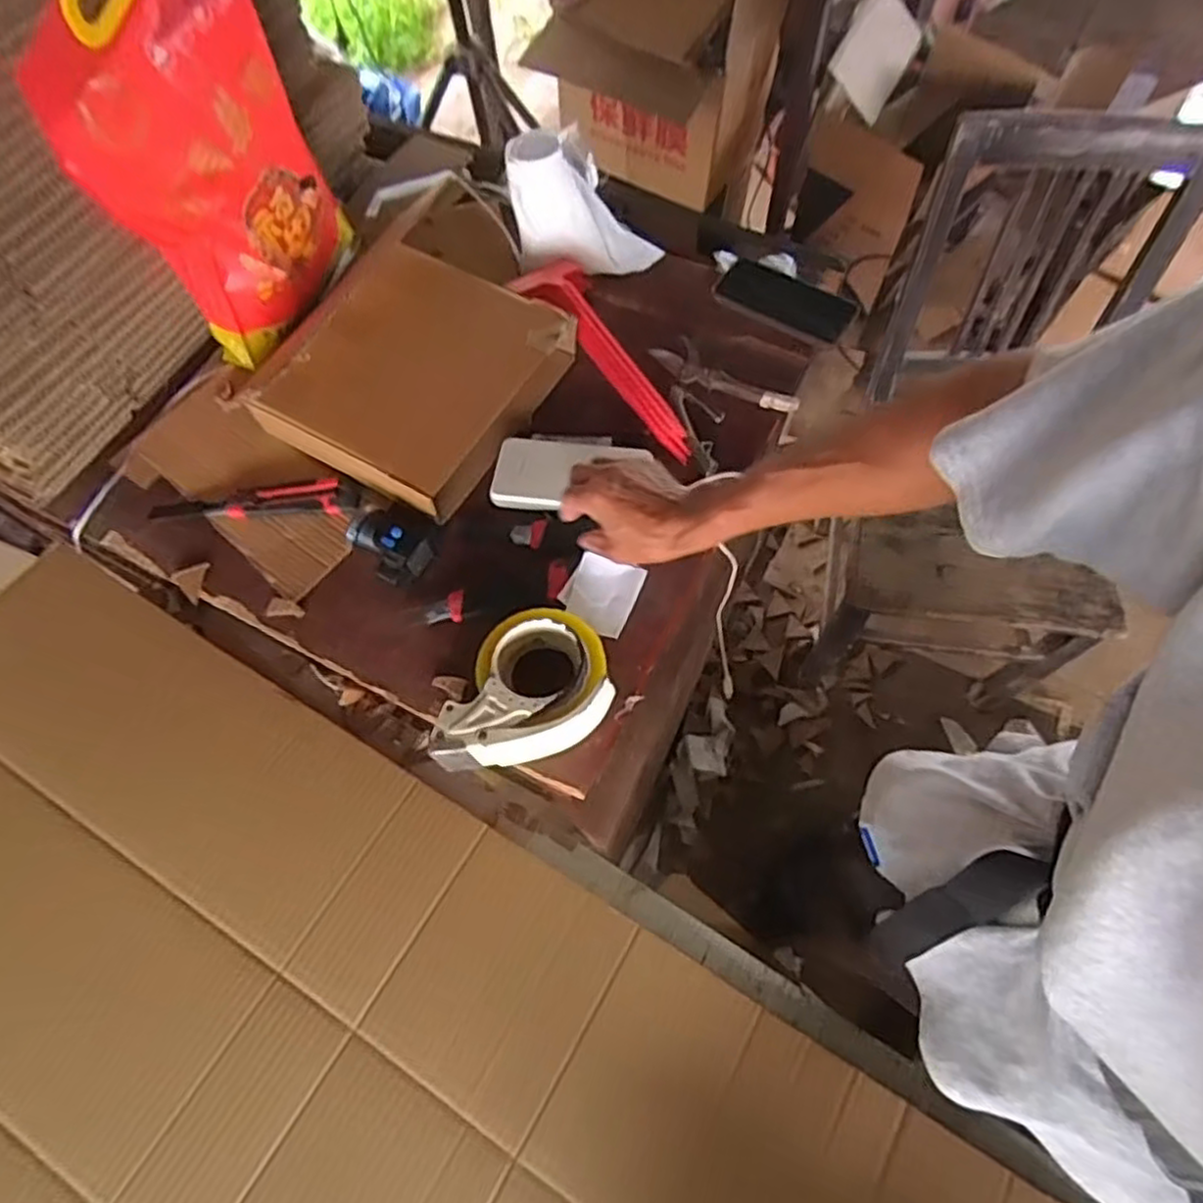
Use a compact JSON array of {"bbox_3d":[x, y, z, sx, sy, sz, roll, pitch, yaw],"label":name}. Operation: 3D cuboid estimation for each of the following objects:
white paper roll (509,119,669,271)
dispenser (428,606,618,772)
[{"bbox_3d":[-0.017,-0.481,0.870,0.176,0.149,0.070,0,65,2],"label":"white paper roll"},{"bbox_3d":[-0.058,0.090,0.642,0.122,0.064,0.164,21,68,11],"label":"dispenser"}]

